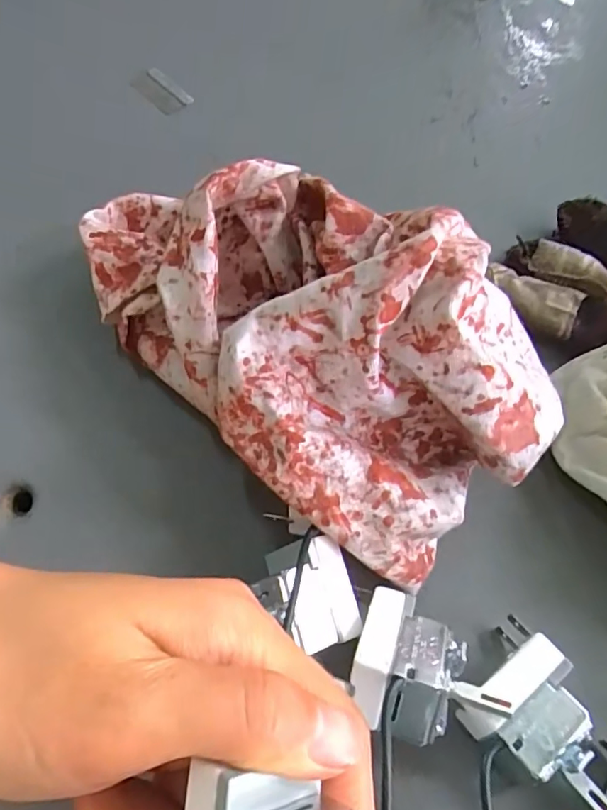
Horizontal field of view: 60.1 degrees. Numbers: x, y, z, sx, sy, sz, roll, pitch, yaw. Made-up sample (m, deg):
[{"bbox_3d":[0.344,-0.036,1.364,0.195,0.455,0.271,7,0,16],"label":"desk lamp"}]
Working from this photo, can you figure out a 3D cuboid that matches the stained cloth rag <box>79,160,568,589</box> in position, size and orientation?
[{"bbox_3d":[-0.004,-0.041,0.203,0.208,0.080,0.111,42,70,15],"label":"stained cloth rag"}]

